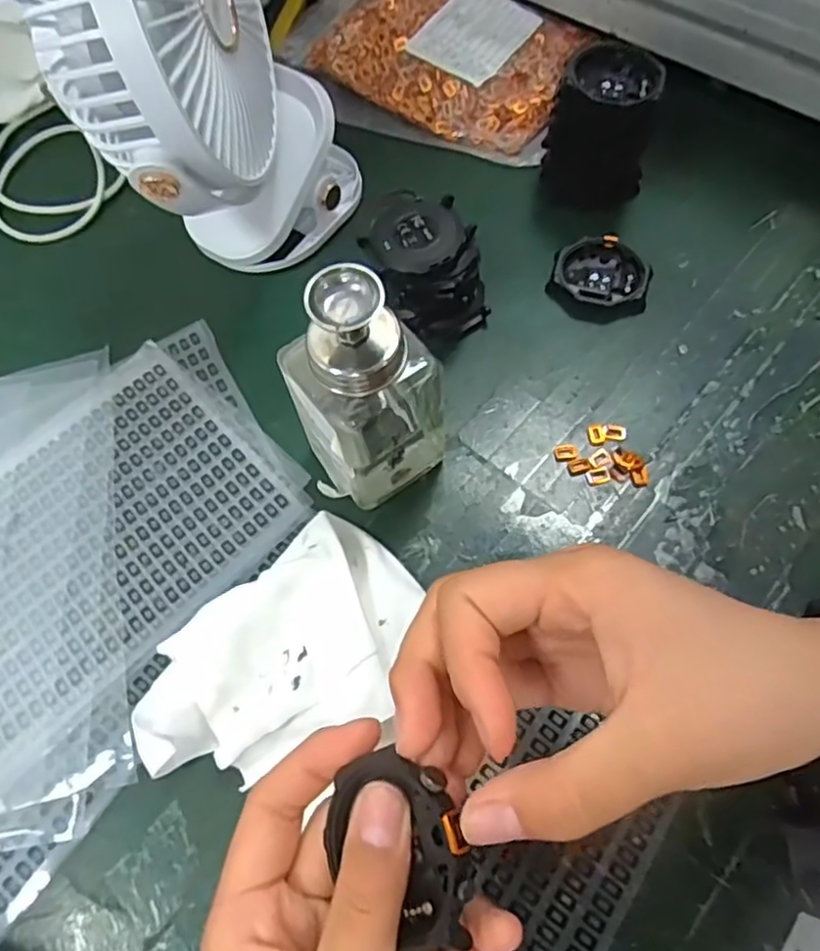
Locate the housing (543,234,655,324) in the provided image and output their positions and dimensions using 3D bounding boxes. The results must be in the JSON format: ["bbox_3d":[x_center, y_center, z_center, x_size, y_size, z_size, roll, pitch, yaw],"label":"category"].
[{"bbox_3d":[0.107,-0.111,0.371,0.053,0.011,0.051,-1,65,3],"label":"housing"}]

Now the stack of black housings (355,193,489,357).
[{"bbox_3d":[0.010,-0.109,0.353,0.059,0.053,0.060,-28,66,-9],"label":"stack of black housings"}]

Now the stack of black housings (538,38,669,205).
[{"bbox_3d":[0.109,-0.198,0.379,0.056,0.069,0.051,12,66,9],"label":"stack of black housings"}]

